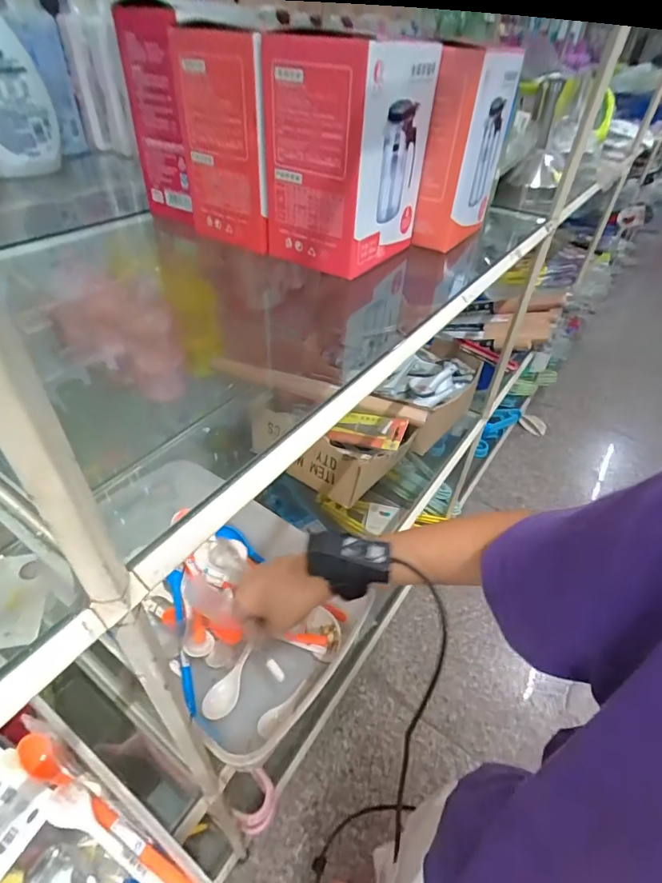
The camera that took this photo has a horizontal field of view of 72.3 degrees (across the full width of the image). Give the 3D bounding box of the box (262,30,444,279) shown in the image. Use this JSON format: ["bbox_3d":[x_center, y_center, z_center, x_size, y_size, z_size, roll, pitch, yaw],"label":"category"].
[{"bbox_3d":[0.019,-0.271,0.431,0.110,0.168,0.122,30,47,25],"label":"box"}]

